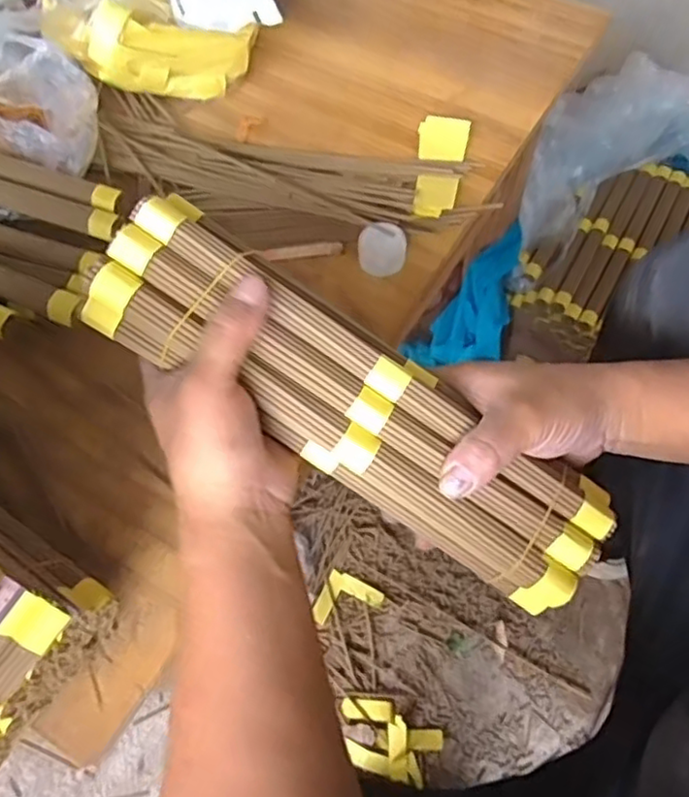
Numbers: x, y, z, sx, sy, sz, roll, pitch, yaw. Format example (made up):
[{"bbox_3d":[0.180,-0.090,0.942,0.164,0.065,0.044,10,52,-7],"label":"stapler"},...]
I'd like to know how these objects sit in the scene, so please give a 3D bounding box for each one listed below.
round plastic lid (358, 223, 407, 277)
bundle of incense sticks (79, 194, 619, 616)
[{"bbox_3d":[0.030,-0.118,0.514,0.038,0.008,0.040,1,107,3],"label":"round plastic lid"},{"bbox_3d":[0.008,0.004,0.366,0.307,0.035,0.081,35,69,-4],"label":"bundle of incense sticks"}]

